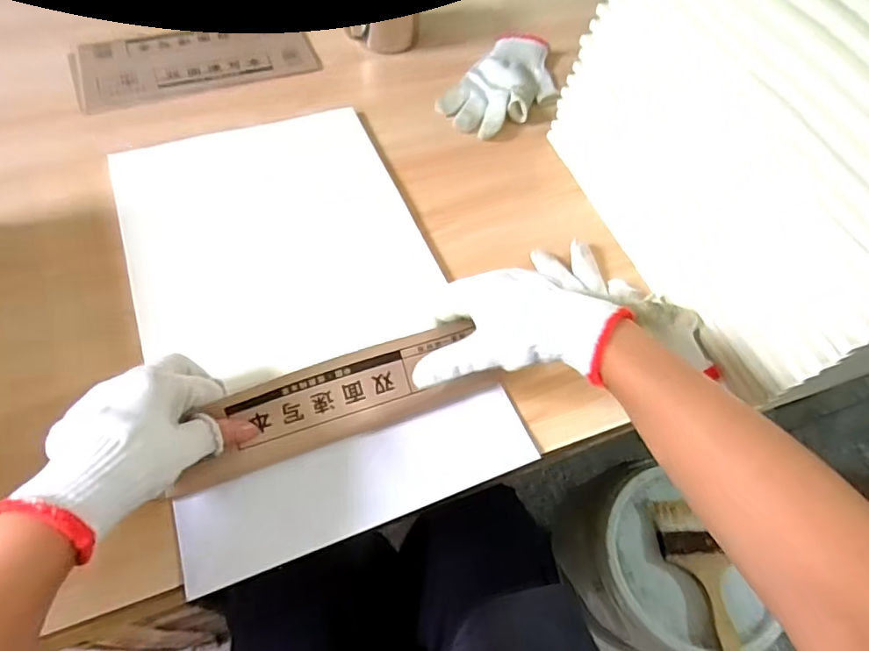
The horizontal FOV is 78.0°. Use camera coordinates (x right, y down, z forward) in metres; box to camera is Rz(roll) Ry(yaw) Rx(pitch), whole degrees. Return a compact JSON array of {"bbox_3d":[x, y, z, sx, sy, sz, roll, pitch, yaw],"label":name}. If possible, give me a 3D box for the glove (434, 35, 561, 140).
[{"bbox_3d":[0.089,-0.295,0.656,0.108,0.025,0.189,31,60,14],"label":"glove"}]

